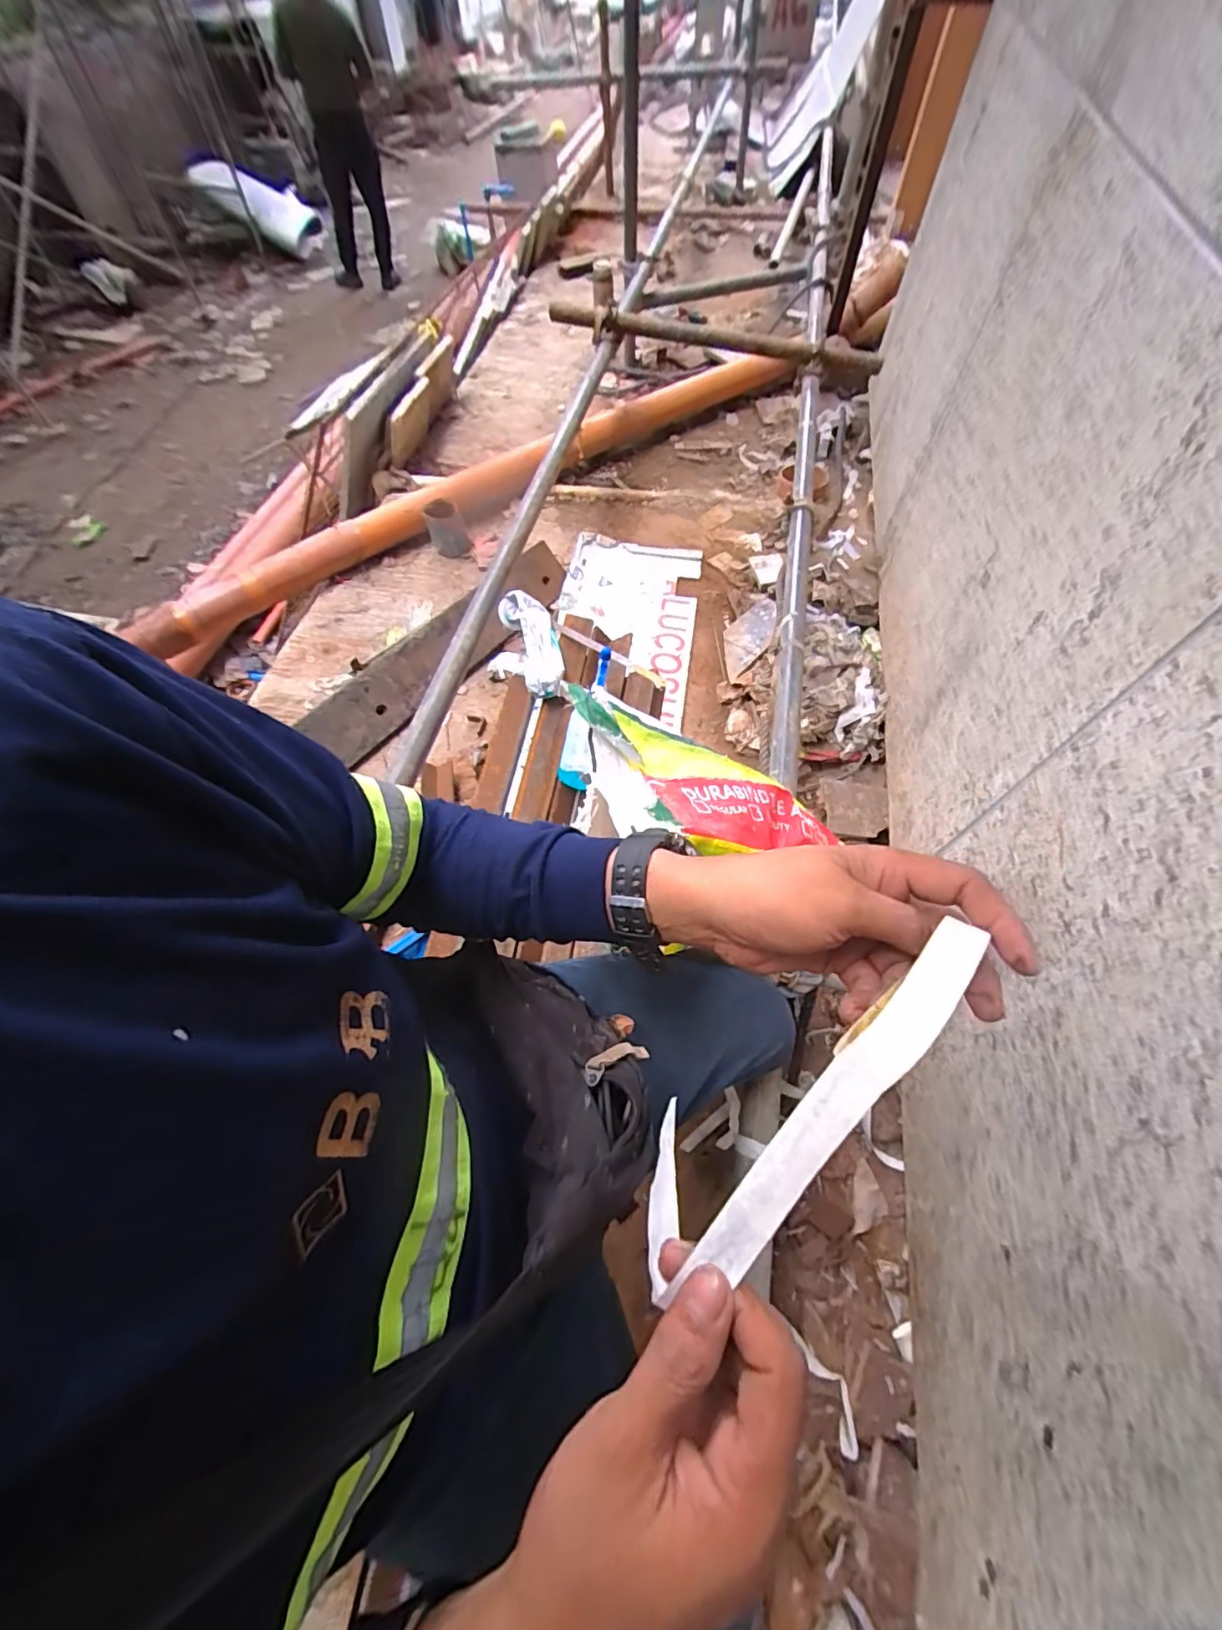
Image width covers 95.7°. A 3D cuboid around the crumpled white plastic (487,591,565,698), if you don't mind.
[{"bbox_3d":[-0.146,-0.277,0.895,0.112,0.099,0.151,-13,61,-6],"label":"crumpled white plastic"}]

